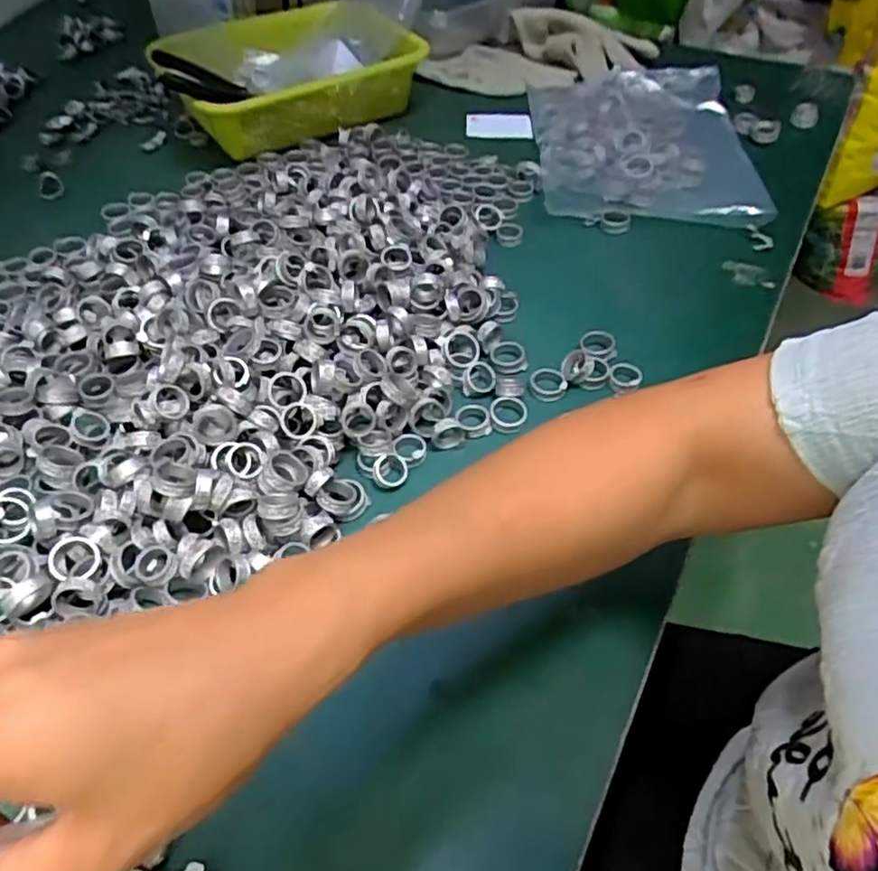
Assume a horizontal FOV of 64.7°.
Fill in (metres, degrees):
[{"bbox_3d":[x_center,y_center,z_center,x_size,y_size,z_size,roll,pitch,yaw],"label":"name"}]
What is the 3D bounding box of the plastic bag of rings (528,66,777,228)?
[{"bbox_3d":[0.211,-0.312,0.739,0.212,0.037,0.305,3,50,0],"label":"plastic bag of rings"}]

